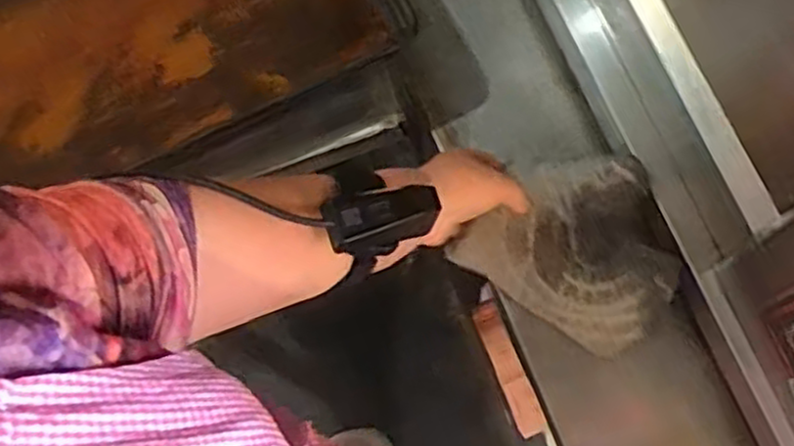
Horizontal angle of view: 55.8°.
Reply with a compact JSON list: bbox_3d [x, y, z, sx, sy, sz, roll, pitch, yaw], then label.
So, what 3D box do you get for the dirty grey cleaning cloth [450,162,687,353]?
[{"bbox_3d":[0.156,0.019,0.628,0.165,0.072,0.140,32,74,13],"label":"dirty grey cleaning cloth"}]

